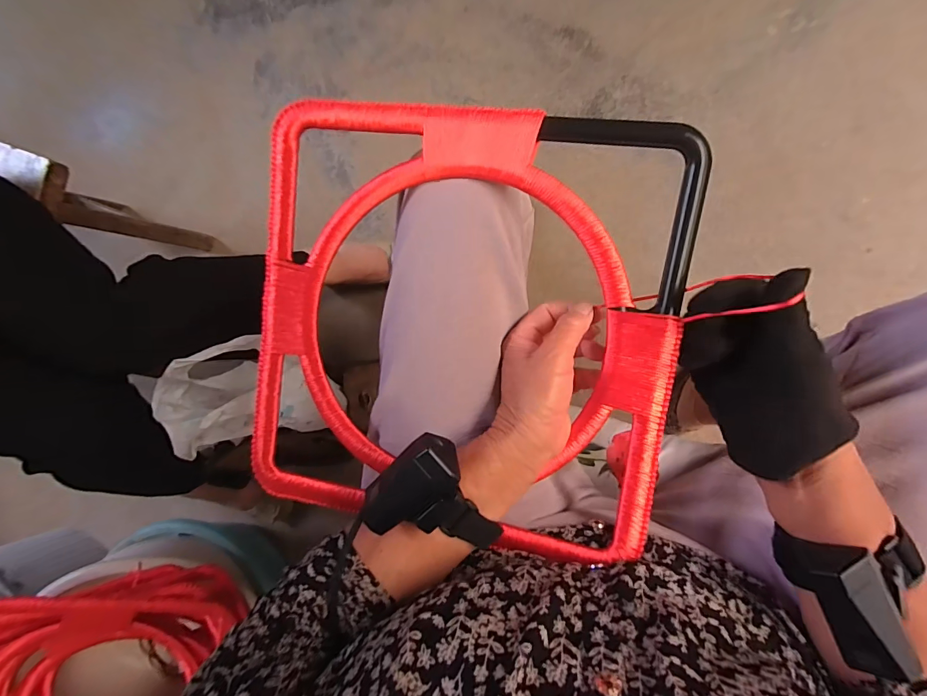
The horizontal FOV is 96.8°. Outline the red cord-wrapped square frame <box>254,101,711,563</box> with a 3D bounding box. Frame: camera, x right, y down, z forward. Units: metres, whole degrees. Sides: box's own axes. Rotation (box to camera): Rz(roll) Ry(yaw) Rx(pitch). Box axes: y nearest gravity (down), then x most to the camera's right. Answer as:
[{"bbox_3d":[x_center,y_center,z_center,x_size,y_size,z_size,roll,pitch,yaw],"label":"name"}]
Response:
[{"bbox_3d":[-0.011,-0.014,0.325,0.337,0.025,0.328,7,98,10],"label":"red cord-wrapped square frame"}]

